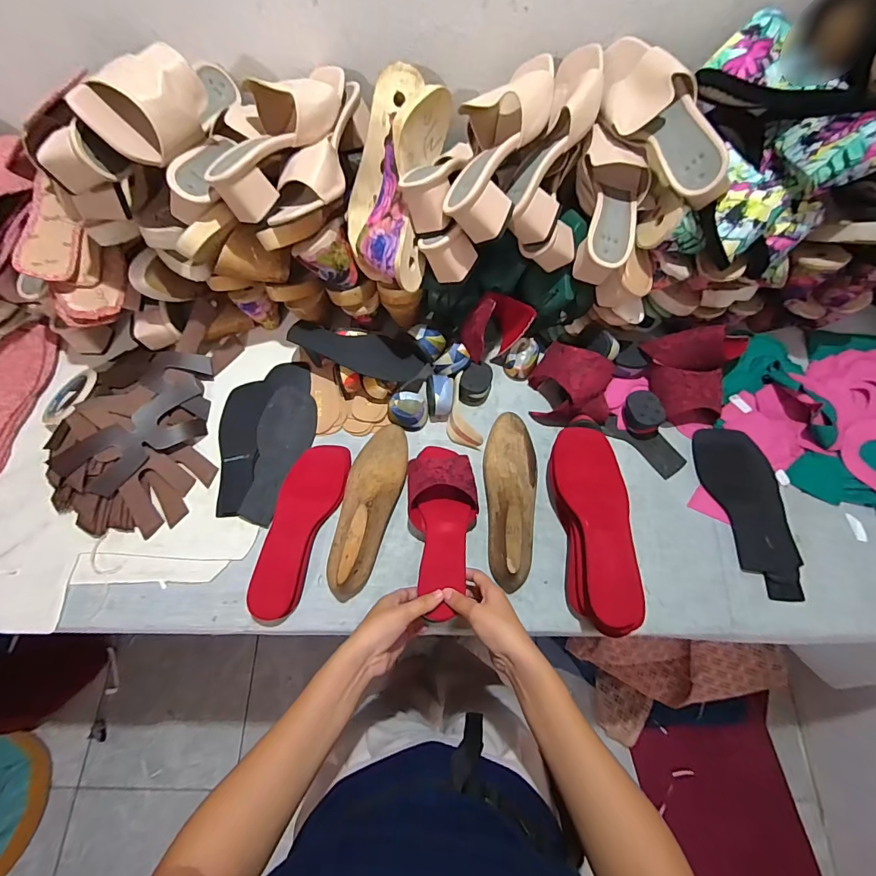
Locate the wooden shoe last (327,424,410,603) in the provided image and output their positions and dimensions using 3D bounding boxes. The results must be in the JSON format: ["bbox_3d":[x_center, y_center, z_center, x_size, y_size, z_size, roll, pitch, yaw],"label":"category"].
[{"bbox_3d":[-0.093,0.089,0.568,0.080,0.080,0.241,8,69,2],"label":"wooden shoe last"}]

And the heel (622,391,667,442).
[{"bbox_3d":[0.310,-0.036,0.636,0.050,0.040,0.066,-13,70,-6],"label":"heel"}]

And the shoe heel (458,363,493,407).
[{"bbox_3d":[0.060,-0.087,0.665,0.049,0.043,0.064,8,69,2],"label":"shoe heel"}]

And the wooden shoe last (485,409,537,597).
[{"bbox_3d":[0.105,0.076,0.577,0.076,0.077,0.247,2,69,0],"label":"wooden shoe last"}]

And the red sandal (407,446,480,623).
[{"bbox_3d":[0.007,0.114,0.568,0.093,0.066,0.234,-1,56,-1],"label":"red sandal"}]

